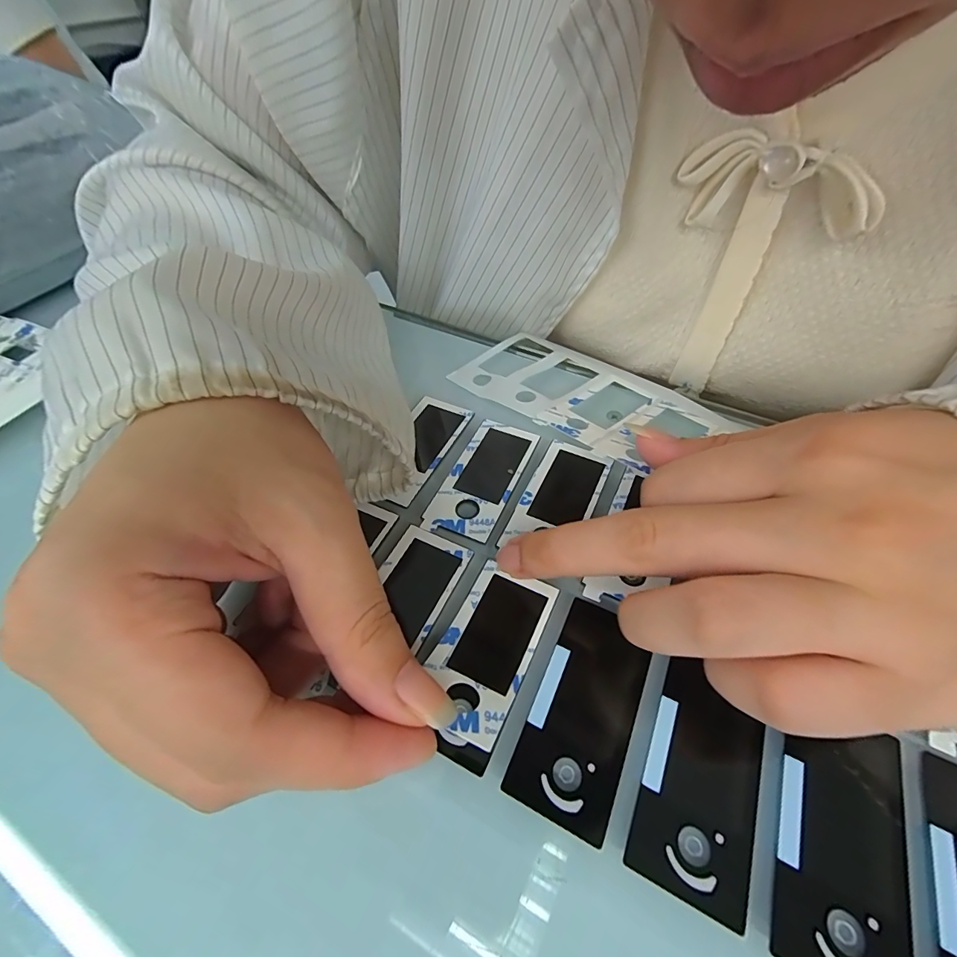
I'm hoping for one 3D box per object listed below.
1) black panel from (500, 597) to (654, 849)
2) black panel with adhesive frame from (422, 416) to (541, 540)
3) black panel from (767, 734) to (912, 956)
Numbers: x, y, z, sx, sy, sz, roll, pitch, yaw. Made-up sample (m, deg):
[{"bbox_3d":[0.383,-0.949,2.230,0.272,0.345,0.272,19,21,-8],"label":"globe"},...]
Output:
[{"bbox_3d":[0.031,0.065,0.128,0.027,0.004,0.057,21,55,18],"label":"black panel"},{"bbox_3d":[0.002,-0.002,0.182,0.027,0.004,0.060,19,54,16],"label":"black panel with adhesive frame"},{"bbox_3d":[0.089,0.089,0.109,0.027,0.005,0.055,21,55,18],"label":"black panel"}]

